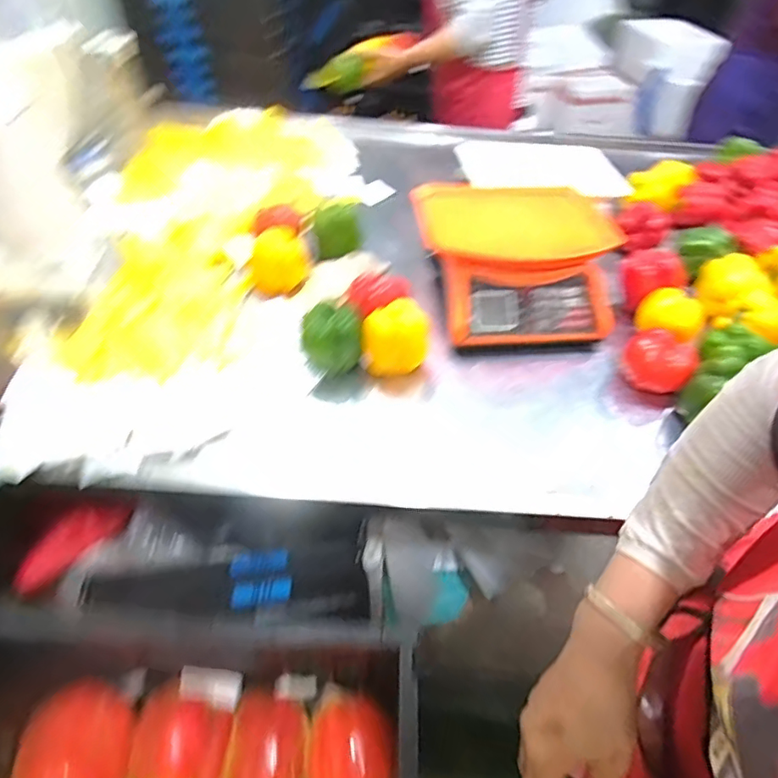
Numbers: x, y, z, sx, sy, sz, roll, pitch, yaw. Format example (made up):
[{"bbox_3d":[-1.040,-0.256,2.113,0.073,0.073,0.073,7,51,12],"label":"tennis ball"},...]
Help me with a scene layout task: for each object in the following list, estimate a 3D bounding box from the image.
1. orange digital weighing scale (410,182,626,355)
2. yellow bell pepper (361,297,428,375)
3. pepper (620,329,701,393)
[{"bbox_3d":[0.197,-0.192,0.846,0.277,0.140,0.279,-4,46,-7],"label":"orange digital weighing scale"},{"bbox_3d":[0.009,-0.071,0.743,0.086,0.077,0.071,5,45,1],"label":"yellow bell pepper"},{"bbox_3d":[0.377,-0.033,0.756,0.088,0.070,0.080,2,45,-2],"label":"pepper"}]

